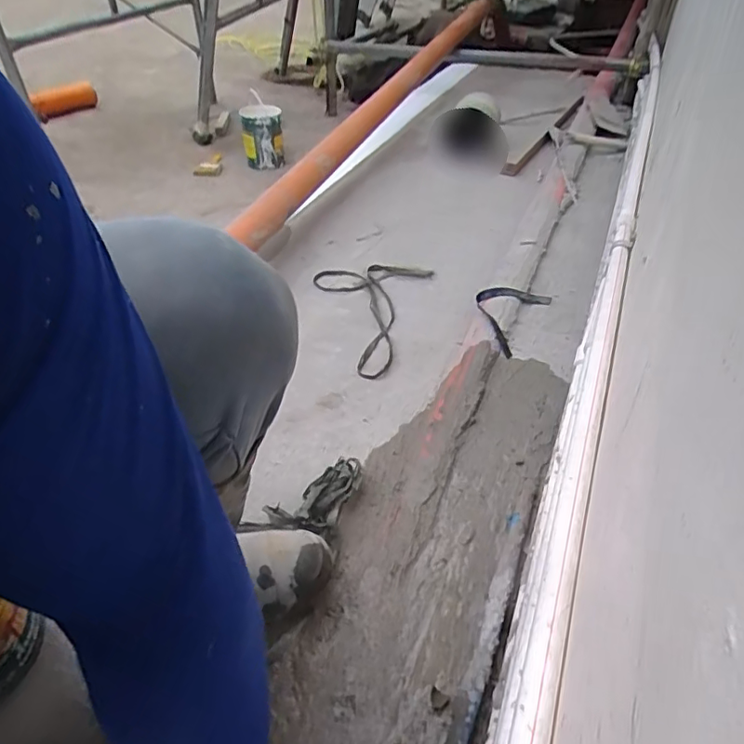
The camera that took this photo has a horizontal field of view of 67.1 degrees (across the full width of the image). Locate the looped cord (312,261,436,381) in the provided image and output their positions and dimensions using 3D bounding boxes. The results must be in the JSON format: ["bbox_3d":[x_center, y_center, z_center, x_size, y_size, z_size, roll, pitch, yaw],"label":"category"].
[{"bbox_3d":[-0.035,-0.140,1.174,0.246,0.022,0.359,13,43,15],"label":"looped cord"}]

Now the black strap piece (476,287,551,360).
[{"bbox_3d":[0.273,-0.125,1.146,0.124,0.017,0.216,35,49,12],"label":"black strap piece"}]

